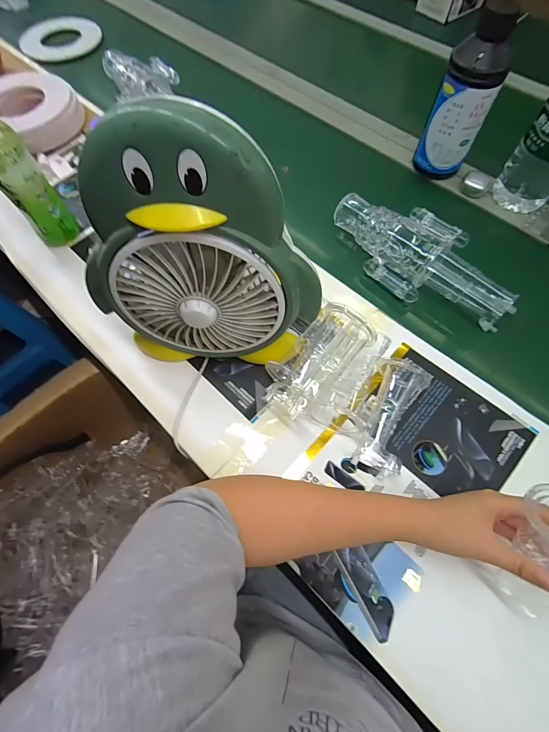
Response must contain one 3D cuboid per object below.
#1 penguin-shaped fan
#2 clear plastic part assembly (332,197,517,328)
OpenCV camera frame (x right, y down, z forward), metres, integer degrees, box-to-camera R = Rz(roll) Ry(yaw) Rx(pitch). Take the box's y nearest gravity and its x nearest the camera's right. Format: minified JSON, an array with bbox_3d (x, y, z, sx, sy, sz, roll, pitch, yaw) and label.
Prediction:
[{"bbox_3d":[-0.076,-0.106,0.353,0.250,0.263,0.101,7,67,4],"label":"penguin-shaped fan"},{"bbox_3d":[0.218,-0.168,0.517,0.121,0.052,0.295,-37,71,-14],"label":"clear plastic part assembly"}]

